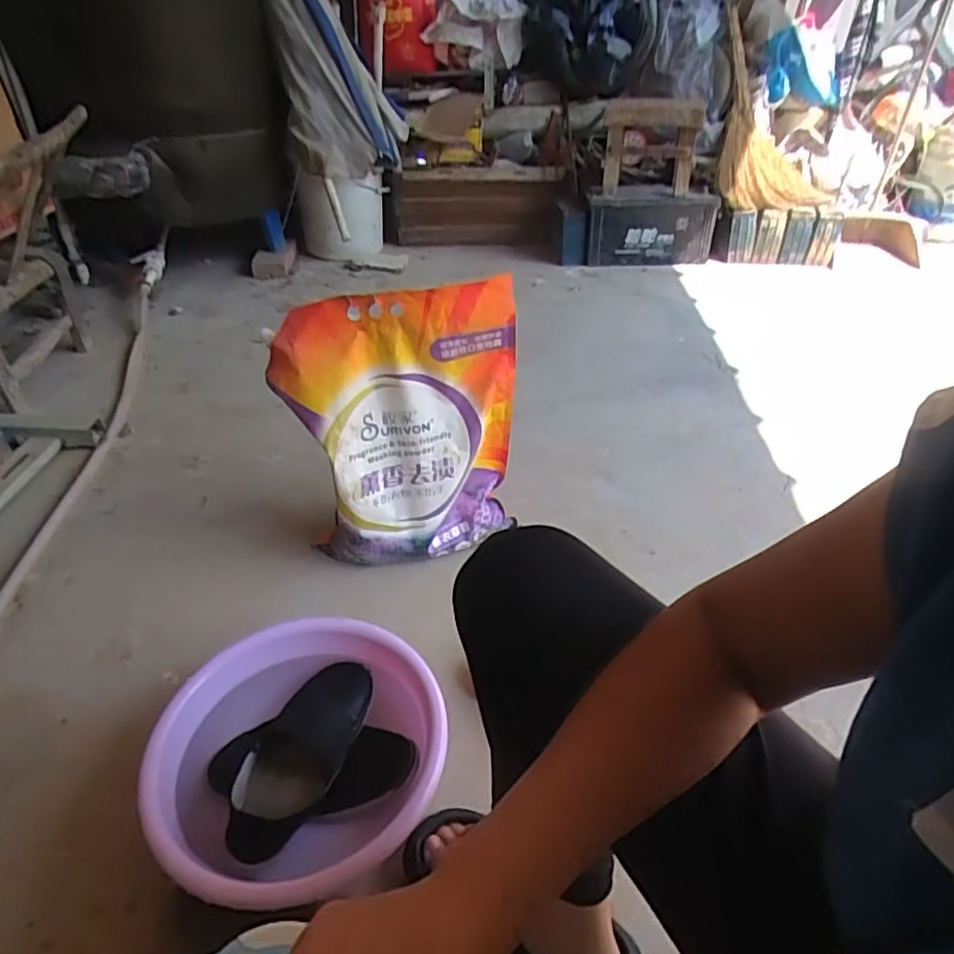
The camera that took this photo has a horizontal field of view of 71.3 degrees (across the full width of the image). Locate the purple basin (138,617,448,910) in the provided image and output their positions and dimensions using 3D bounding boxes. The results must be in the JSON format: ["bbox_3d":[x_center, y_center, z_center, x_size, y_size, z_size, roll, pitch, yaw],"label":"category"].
[{"bbox_3d":[-0.203,0.342,0.792,0.318,0.154,0.308,0,39,0],"label":"purple basin"}]

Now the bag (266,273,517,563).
[{"bbox_3d":[-0.112,-0.057,1.013,0.346,0.429,0.099,-5,38,-4],"label":"bag"}]

